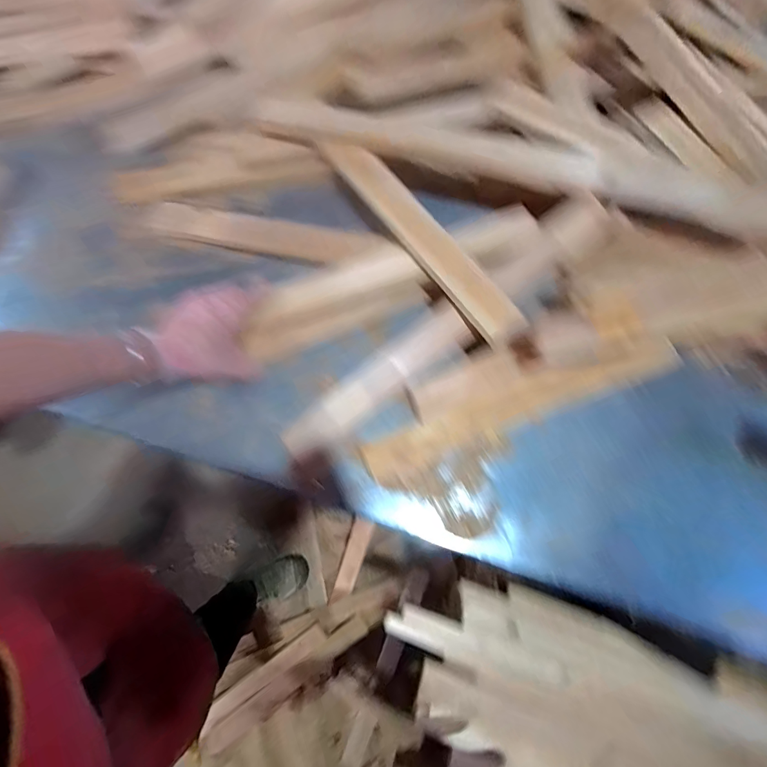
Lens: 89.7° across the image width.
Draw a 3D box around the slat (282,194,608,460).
[{"bbox_3d":[0.089,-0.078,0.514,0.521,0.018,0.055,-39,85,-6],"label":"slat"}]

